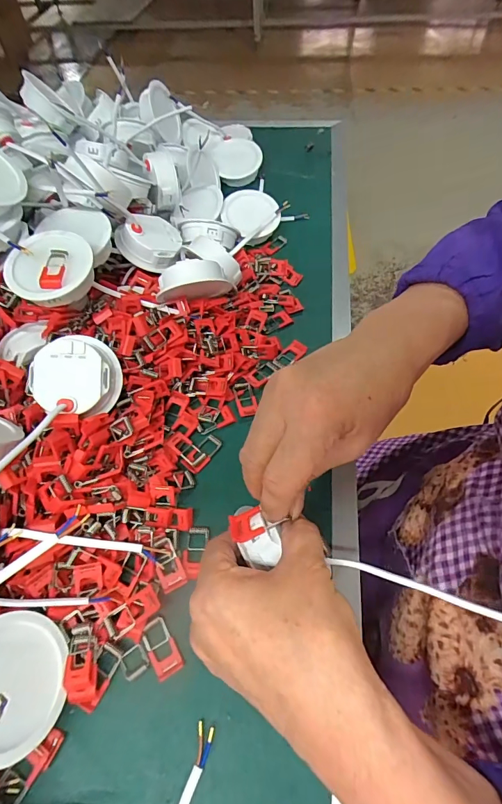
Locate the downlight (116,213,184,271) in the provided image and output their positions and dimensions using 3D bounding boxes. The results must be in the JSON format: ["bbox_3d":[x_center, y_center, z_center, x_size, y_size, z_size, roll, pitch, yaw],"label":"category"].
[{"bbox_3d":[-0.107,-0.170,0.428,0.062,0.029,0.059,3,62,-35],"label":"downlight"}]

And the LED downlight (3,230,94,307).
[{"bbox_3d":[-0.170,-0.113,0.348,0.069,0.029,0.067,-22,71,-10],"label":"LED downlight"}]

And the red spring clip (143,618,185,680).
[{"bbox_3d":[-0.059,0.163,0.268,0.019,0.004,0.035,-29,60,-16],"label":"red spring clip"}]

